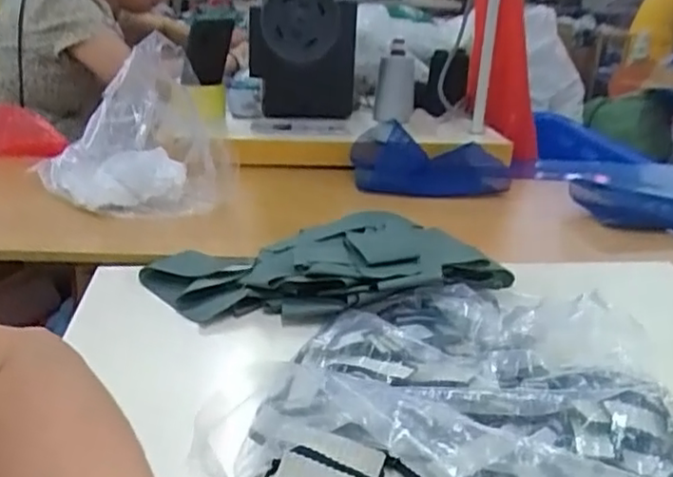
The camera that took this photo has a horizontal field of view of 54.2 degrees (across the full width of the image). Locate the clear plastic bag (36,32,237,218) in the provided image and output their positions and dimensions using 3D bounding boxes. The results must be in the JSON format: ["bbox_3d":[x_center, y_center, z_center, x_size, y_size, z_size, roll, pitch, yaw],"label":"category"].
[{"bbox_3d":[-0.242,-0.149,0.769,0.209,0.165,0.246,-3,24,-13],"label":"clear plastic bag"}]

